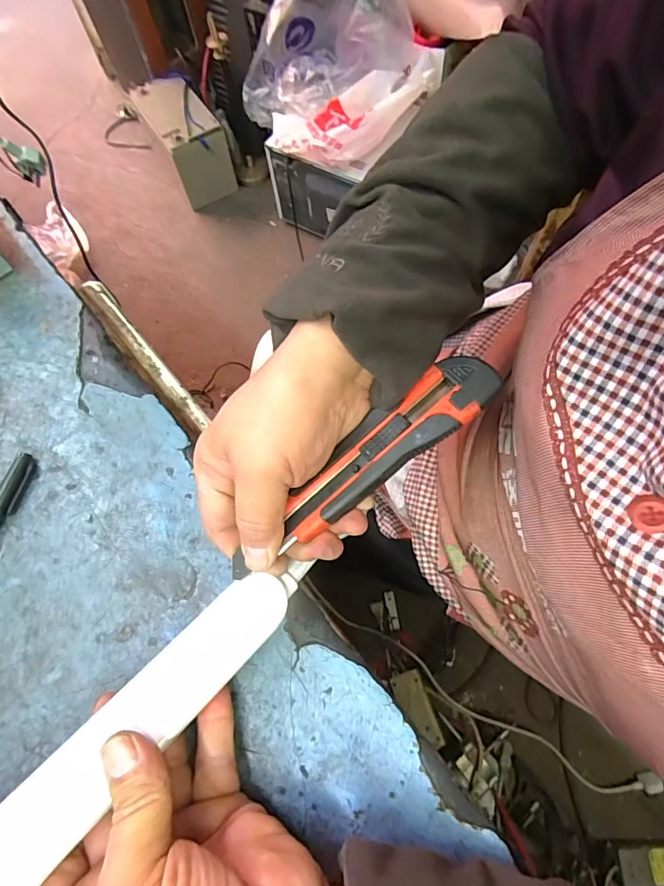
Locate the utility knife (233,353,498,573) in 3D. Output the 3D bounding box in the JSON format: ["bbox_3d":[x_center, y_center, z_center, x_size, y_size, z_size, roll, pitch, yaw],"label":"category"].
[{"bbox_3d":[0.016,0.014,0.262,0.176,0.015,0.034,-40,71,3],"label":"utility knife"}]

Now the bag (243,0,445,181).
[{"bbox_3d":[0.026,-0.905,1.115,0.468,0.283,0.429,-11,68,-3],"label":"bag"}]

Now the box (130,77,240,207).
[{"bbox_3d":[-0.457,-0.953,1.465,0.181,0.231,0.341,-29,70,-10],"label":"box"}]

